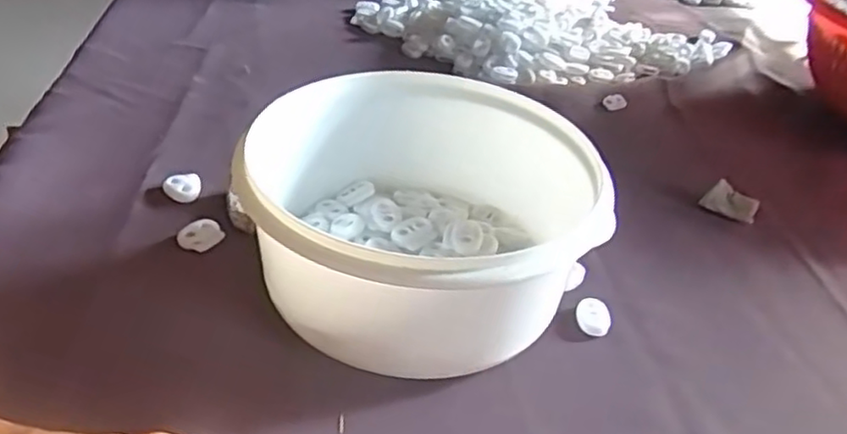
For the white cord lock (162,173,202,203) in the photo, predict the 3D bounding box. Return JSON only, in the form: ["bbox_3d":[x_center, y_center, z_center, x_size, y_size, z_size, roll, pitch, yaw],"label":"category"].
[{"bbox_3d":[-0.138,-0.016,0.388,0.020,0.011,0.014,-9,39,-20],"label":"white cord lock"}]

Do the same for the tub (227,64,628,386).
[{"bbox_3d":[0.002,0.001,0.323,0.151,0.075,0.159,3,37,-5],"label":"tub"}]

